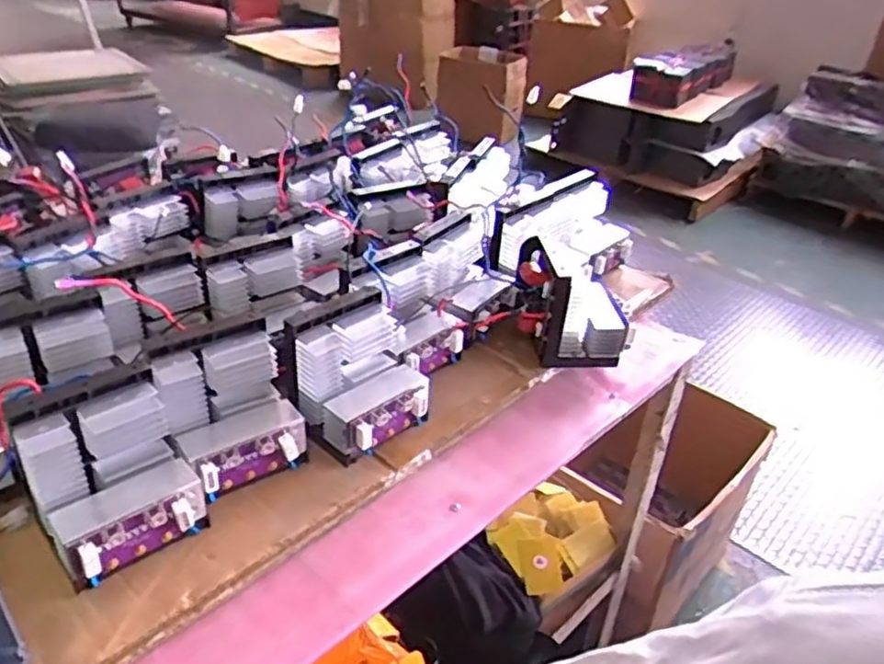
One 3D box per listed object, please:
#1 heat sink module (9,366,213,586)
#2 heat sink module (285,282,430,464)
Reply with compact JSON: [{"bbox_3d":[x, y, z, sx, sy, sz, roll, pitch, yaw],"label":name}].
[{"bbox_3d":[-0.240,0.112,0.524,0.107,0.104,0.091,-24,43,-37],"label":"heat sink module"},{"bbox_3d":[-0.064,0.035,0.660,0.109,0.114,0.135,28,39,31],"label":"heat sink module"}]

